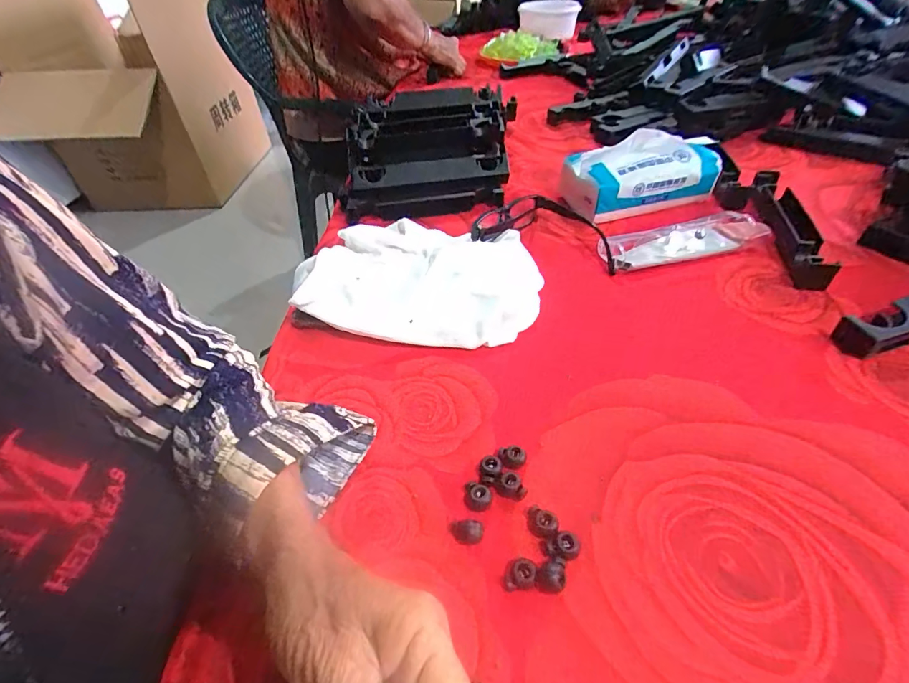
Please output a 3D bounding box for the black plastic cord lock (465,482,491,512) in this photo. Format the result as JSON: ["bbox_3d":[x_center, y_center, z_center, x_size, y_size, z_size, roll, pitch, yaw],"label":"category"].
[{"bbox_3d":[0.015,0.099,0.274,0.016,0.010,0.016,-3,44,3],"label":"black plastic cord lock"}]

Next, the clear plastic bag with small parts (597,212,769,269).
[{"bbox_3d":[0.235,-0.107,0.445,0.157,0.022,0.054,-10,45,-4],"label":"clear plastic bag with small parts"}]

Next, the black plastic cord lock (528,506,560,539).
[{"bbox_3d":[0.053,0.110,0.258,0.018,0.010,0.015,17,49,22],"label":"black plastic cord lock"}]

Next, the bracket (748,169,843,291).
[{"bbox_3d":[0.338,-0.122,0.444,0.037,0.033,0.181,5,45,11],"label":"bracket"}]

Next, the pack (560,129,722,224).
[{"bbox_3d":[0.217,-0.202,0.508,0.163,0.077,0.085,-12,45,-6],"label":"pack"}]

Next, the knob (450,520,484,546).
[{"bbox_3d":[0.007,0.115,0.260,0.020,0.011,0.012,9,46,15],"label":"knob"}]

